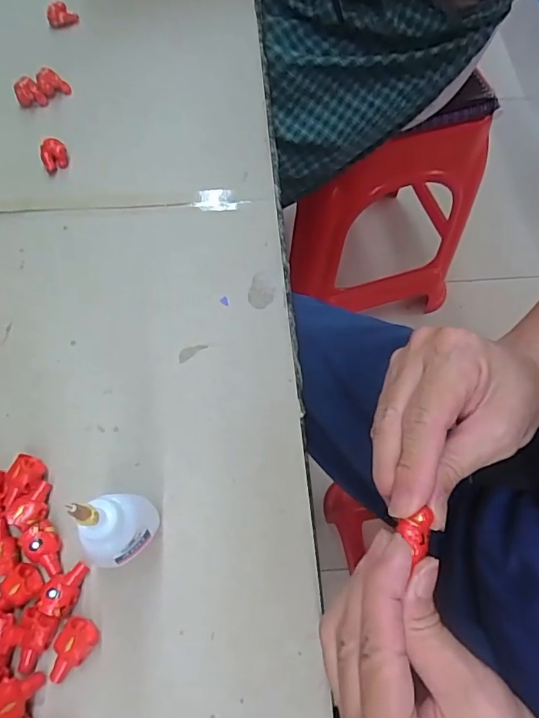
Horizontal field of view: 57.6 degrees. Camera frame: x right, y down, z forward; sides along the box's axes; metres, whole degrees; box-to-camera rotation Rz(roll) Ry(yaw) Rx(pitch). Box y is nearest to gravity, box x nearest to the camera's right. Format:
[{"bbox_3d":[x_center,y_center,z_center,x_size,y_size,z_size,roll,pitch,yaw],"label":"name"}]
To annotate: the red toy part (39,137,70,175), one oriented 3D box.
[{"bbox_3d":[-0.151,-0.143,0.342,0.018,0.017,0.015,-28,70,-13],"label":"red toy part"}]

